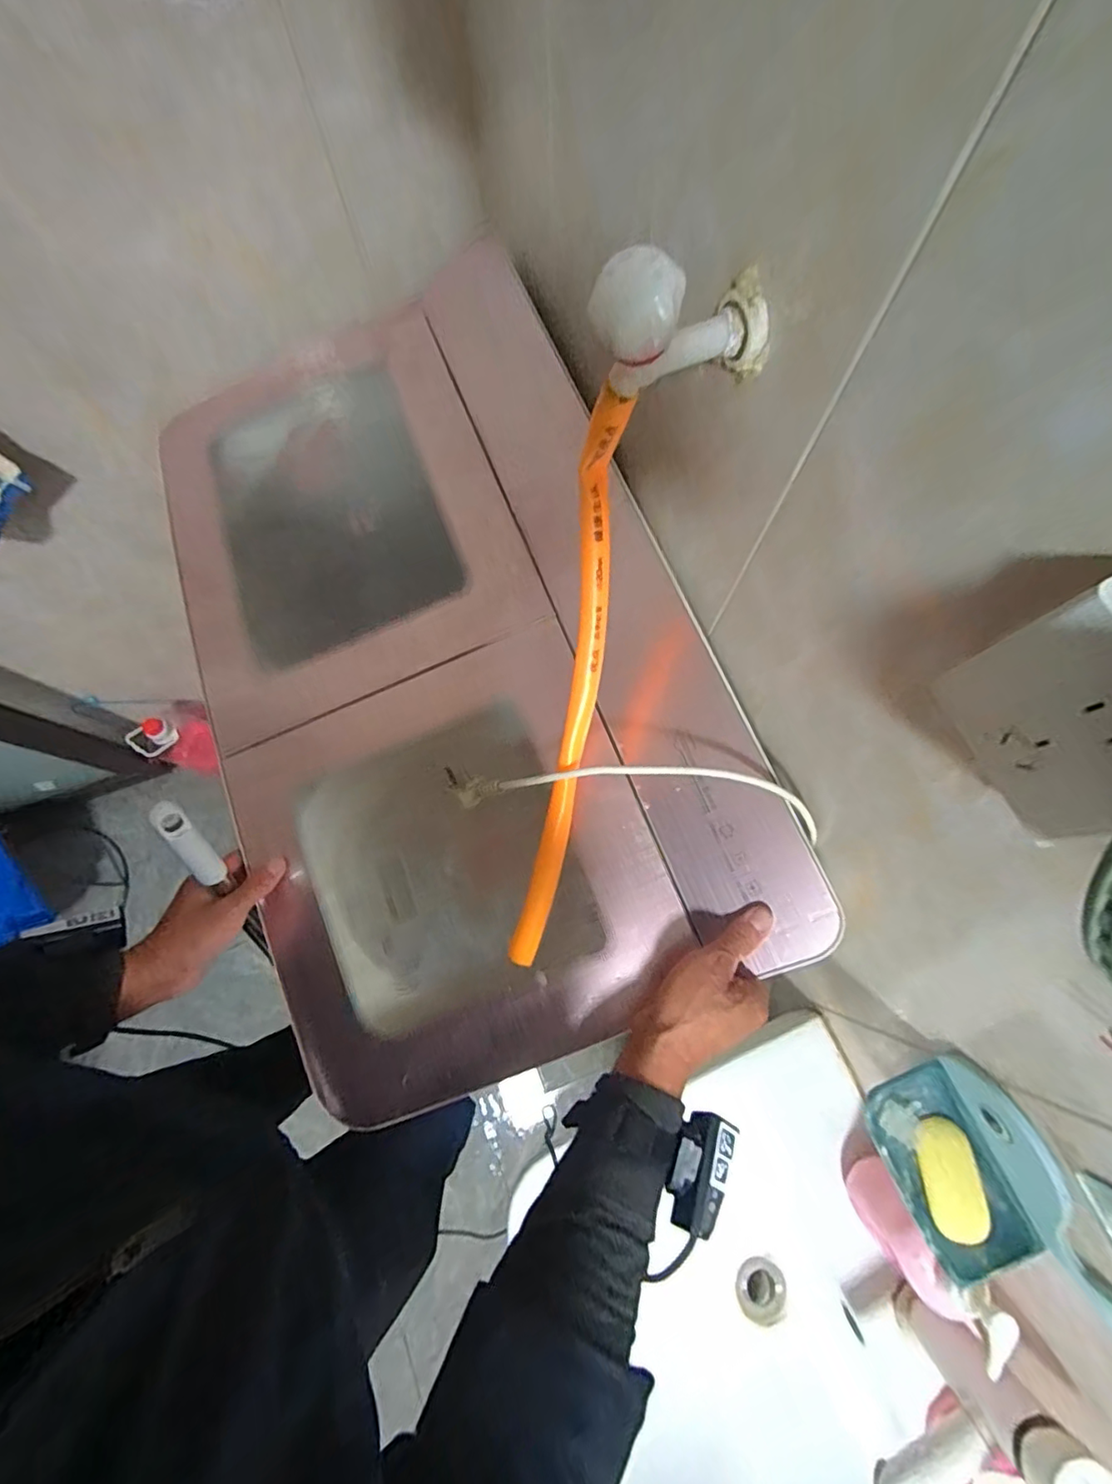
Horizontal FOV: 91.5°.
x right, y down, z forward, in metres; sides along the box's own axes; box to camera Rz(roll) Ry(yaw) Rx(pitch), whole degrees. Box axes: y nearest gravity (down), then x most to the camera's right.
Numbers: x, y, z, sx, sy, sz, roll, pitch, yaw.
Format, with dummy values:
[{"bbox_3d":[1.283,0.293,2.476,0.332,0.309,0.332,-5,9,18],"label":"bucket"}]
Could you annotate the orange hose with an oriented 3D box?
[{"bbox_3d":[0.008,-0.012,0.418,0.033,0.076,0.428,10,108,4],"label":"orange hose"}]

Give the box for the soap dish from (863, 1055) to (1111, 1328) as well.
[{"bbox_3d":[0.295,0.315,0.378,0.085,0.073,0.149,-25,75,-5],"label":"soap dish"}]

